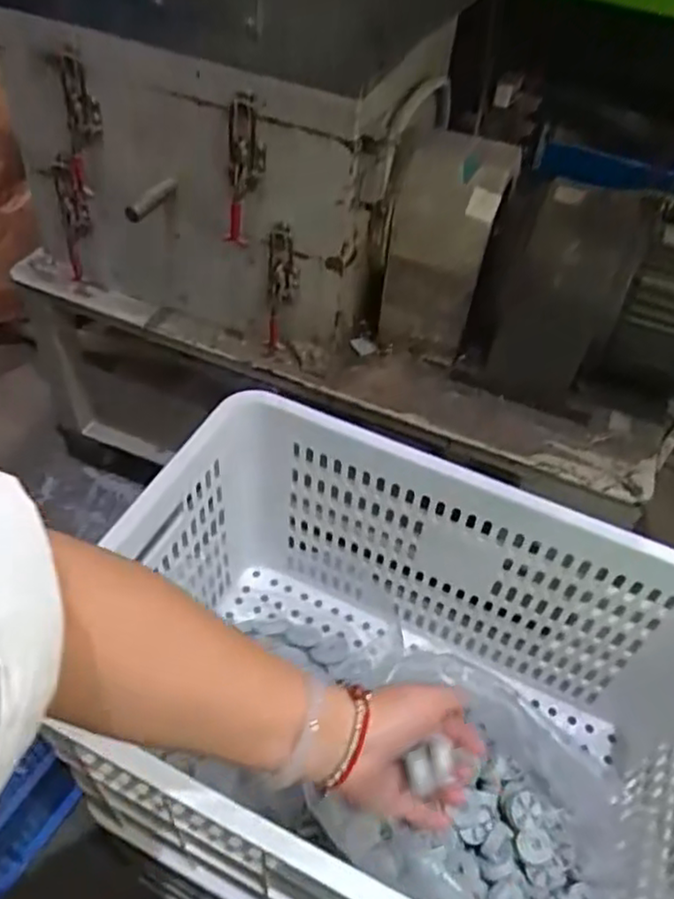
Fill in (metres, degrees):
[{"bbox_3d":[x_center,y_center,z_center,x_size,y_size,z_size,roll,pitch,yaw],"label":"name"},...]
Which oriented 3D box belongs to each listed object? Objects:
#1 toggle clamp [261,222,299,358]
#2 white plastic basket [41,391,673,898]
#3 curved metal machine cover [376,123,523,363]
[{"bbox_3d":[-0.075,-0.212,0.926,0.046,0.175,0.031,1,47,-3],"label":"toggle clamp"},{"bbox_3d":[0.053,0.252,0.668,0.534,0.320,0.367,21,49,14],"label":"white plastic basket"},{"bbox_3d":[0.143,-0.273,0.967,0.125,0.278,0.095,22,50,15],"label":"curved metal machine cover"}]

